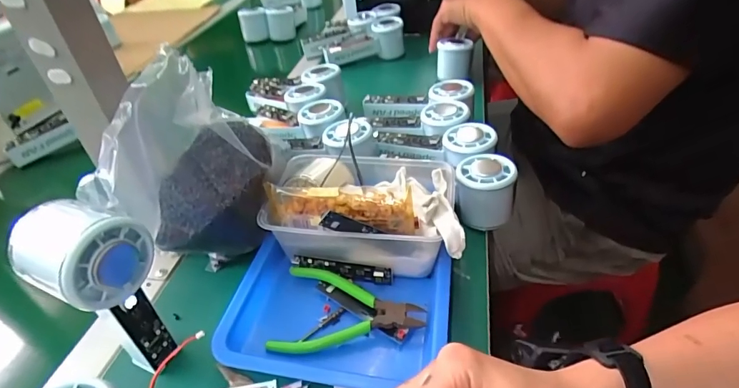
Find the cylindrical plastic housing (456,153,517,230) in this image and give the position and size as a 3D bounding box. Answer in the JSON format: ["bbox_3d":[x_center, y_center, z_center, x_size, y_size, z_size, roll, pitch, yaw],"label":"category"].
[{"bbox_3d":[0.115,-0.003,0.427,0.054,0.056,0.053,-4,39,3],"label":"cylindrical plastic housing"}]

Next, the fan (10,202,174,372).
[{"bbox_3d":[-0.178,0.072,0.296,0.064,0.137,0.058,15,44,24],"label":"fan"}]

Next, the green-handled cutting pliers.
[{"bbox_3d":[-0.018,0.098,0.344,0.117,0.012,0.074,5,40,13],"label":"green-handled cutting pliers"}]

